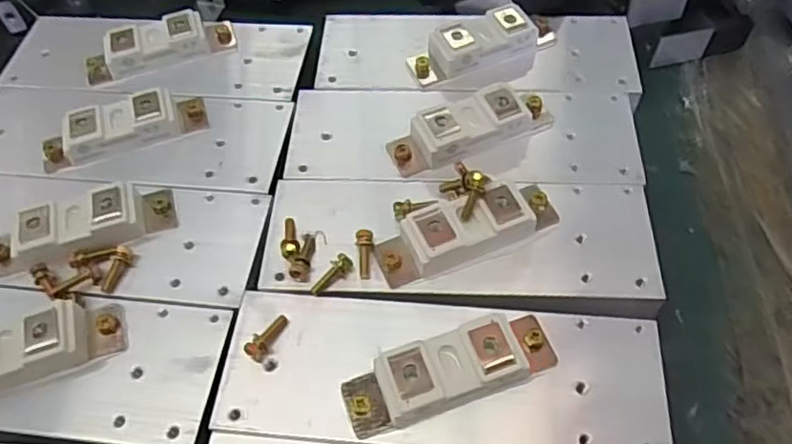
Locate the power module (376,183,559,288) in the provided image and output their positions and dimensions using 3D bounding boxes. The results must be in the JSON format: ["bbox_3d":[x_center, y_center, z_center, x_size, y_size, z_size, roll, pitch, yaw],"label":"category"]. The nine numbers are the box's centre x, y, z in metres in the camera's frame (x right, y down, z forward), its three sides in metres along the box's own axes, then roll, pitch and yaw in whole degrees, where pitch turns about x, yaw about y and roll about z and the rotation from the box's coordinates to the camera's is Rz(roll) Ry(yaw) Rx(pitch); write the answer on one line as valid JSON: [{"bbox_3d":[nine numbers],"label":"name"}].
[{"bbox_3d":[0.035,0.004,0.304,0.088,0.019,0.028,-18,57,-9],"label":"power module"}]

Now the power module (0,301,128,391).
[{"bbox_3d":[-0.167,0.058,0.278,0.091,0.018,0.029,-19,57,-9],"label":"power module"}]

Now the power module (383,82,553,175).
[{"bbox_3d":[0.040,-0.051,0.341,0.087,0.019,0.030,-23,57,-12],"label":"power module"}]

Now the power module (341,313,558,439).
[{"bbox_3d":[0.023,0.062,0.265,0.090,0.018,0.029,-18,57,-8],"label":"power module"}]

